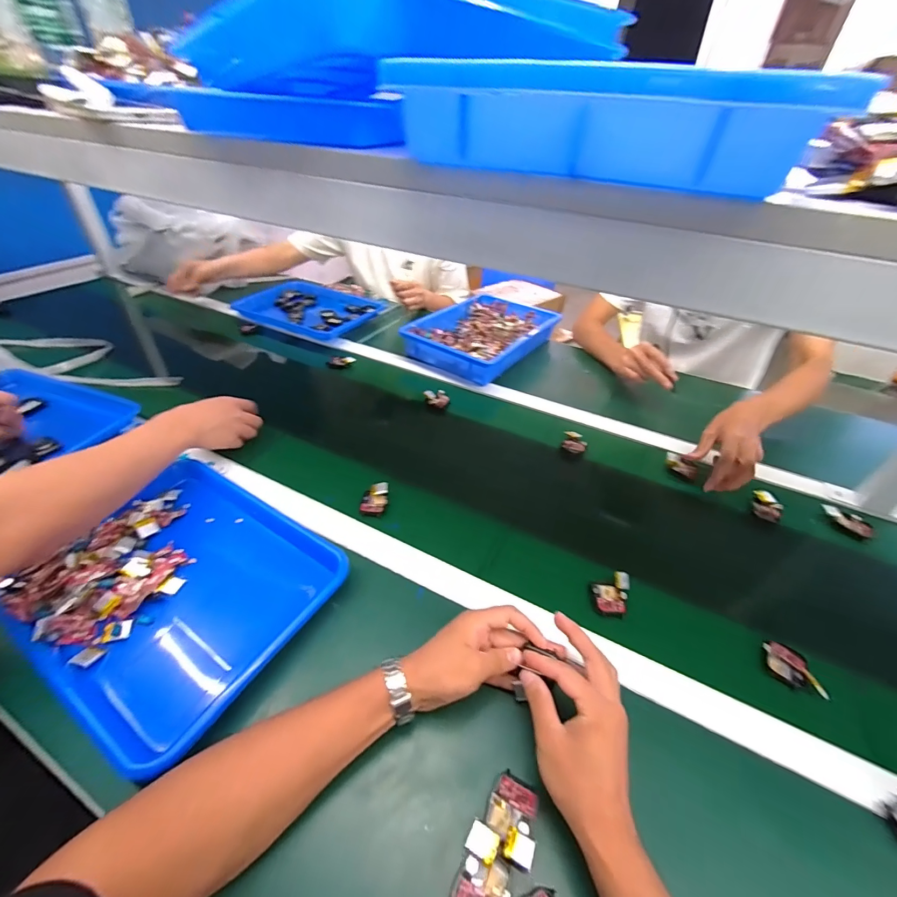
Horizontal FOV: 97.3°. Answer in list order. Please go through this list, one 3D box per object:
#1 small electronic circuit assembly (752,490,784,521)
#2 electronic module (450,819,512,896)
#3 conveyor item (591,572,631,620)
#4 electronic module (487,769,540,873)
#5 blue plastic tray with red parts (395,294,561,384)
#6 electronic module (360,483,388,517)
[{"bbox_3d":[0.494,0.088,0.613,0.039,0.019,0.058,22,45,22],"label":"small electronic circuit assembly"},{"bbox_3d":[0.027,0.325,0.298,0.039,0.016,0.054,19,44,18],"label":"electronic module"},{"bbox_3d":[0.200,0.177,0.487,0.041,0.016,0.057,16,43,16],"label":"conveyor item"},{"bbox_3d":[0.053,0.303,0.325,0.040,0.013,0.052,18,44,18],"label":"electronic module"},{"bbox_3d":[0.084,-0.275,0.973,0.248,0.077,0.372,30,48,28],"label":"blue plastic tray with red parts"},{"bbox_3d":[-0.108,0.075,0.583,0.036,0.020,0.056,2,41,1],"label":"electronic module"}]

